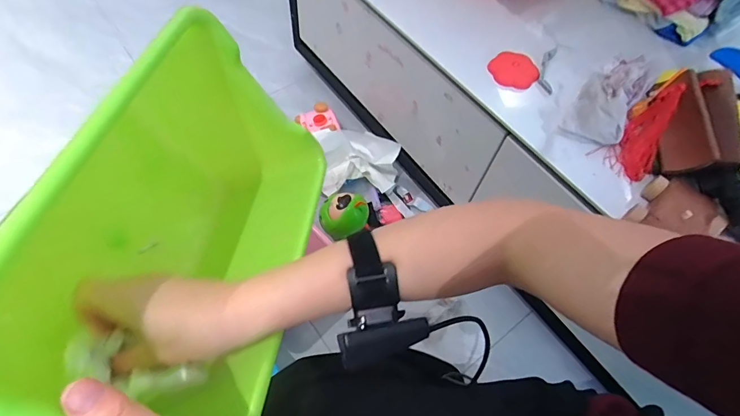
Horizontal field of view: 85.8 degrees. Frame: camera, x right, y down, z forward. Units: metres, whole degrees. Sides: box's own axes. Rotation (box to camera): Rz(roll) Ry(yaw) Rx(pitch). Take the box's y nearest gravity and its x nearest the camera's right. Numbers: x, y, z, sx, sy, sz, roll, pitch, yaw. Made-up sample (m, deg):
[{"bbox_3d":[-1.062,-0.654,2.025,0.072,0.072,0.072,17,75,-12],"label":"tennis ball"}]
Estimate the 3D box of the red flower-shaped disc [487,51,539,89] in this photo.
[{"bbox_3d":[0.218,-0.210,0.605,0.072,0.010,0.052,14,82,2],"label":"red flower-shaped disc"}]

